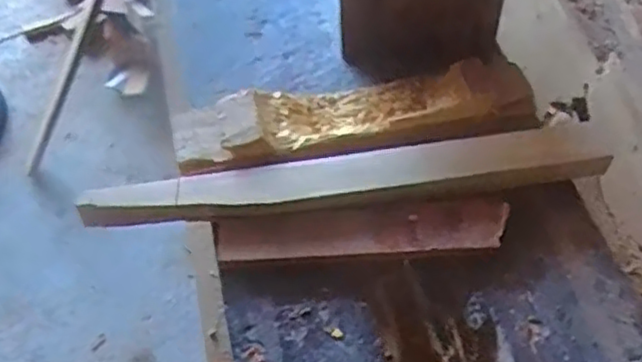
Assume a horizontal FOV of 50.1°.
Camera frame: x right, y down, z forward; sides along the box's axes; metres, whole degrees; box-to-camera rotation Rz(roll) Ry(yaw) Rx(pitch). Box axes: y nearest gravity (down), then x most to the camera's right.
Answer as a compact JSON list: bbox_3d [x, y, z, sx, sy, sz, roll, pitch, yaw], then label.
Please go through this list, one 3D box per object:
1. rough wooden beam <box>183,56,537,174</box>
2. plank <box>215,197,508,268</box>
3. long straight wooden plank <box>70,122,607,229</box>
[{"bbox_3d":[0.037,-0.072,0.777,0.400,0.051,0.107,-7,56,-3],"label":"rough wooden beam"},{"bbox_3d":[0.040,0.052,0.698,0.286,0.025,0.060,-4,56,-1],"label":"plank"},{"bbox_3d":[0.023,0.000,0.731,0.557,0.041,0.062,-7,56,-2],"label":"long straight wooden plank"}]

